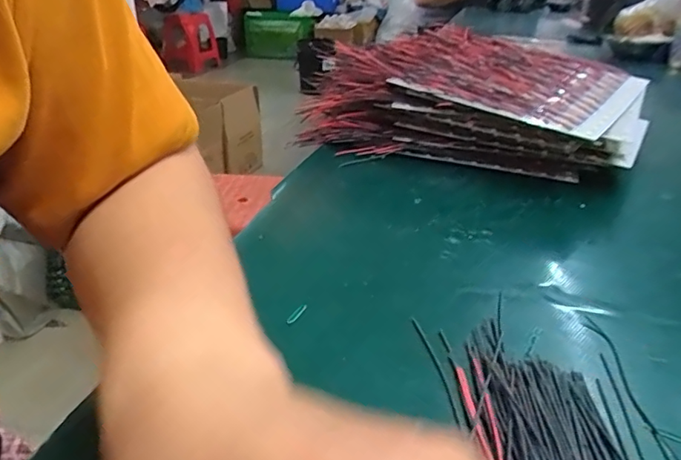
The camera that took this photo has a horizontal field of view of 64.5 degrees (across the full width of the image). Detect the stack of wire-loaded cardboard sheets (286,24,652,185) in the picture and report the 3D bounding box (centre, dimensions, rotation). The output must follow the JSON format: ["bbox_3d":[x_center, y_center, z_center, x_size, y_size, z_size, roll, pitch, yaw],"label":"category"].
[{"bbox_3d":[0.149,-0.148,0.621,0.351,0.107,0.238,19,31,31],"label":"stack of wire-loaded cardboard sheets"}]

